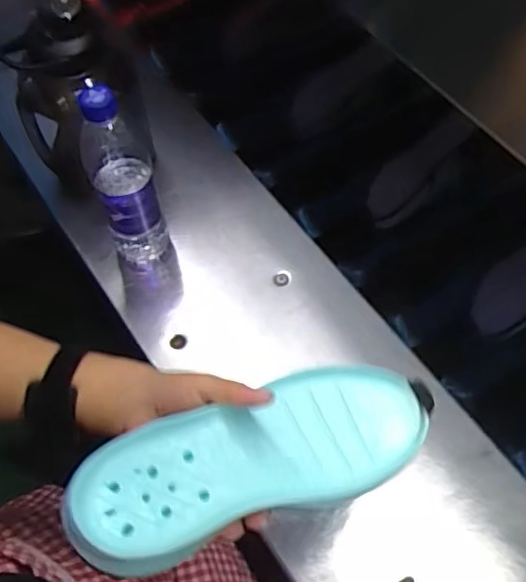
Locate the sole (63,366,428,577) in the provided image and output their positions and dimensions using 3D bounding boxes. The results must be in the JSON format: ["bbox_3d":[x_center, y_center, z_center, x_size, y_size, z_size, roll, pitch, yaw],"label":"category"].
[{"bbox_3d":[-0.005,0.103,0.365,0.221,0.025,0.080,-15,64,-17],"label":"sole"}]

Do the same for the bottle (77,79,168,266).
[{"bbox_3d":[-0.147,-0.115,0.611,0.062,0.226,0.078,-15,64,-6],"label":"bottle"}]

